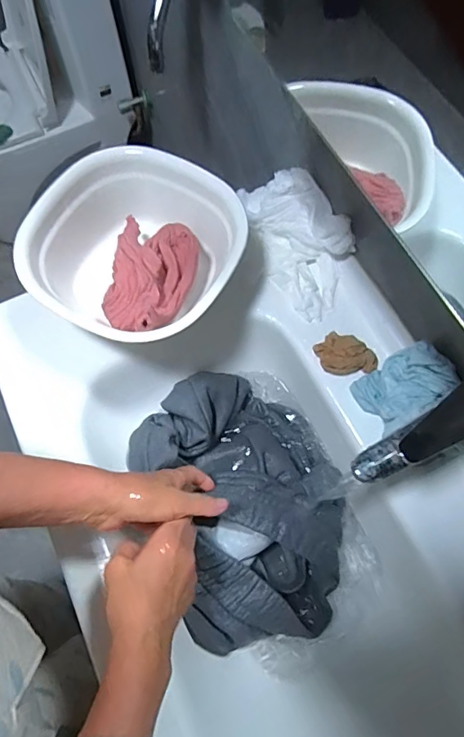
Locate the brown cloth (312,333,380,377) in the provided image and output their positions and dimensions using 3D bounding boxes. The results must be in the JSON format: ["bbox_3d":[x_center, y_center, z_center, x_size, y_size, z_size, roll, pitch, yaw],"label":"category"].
[{"bbox_3d":[0.139,-0.016,0.566,0.076,0.031,0.042,12,69,5],"label":"brown cloth"}]

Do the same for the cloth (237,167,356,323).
[{"bbox_3d":[0.095,-0.172,0.624,0.113,0.035,0.210,-25,78,22],"label":"cloth"}]

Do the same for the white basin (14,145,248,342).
[{"bbox_3d":[-0.109,-0.141,0.584,0.232,0.121,0.219,0,69,0],"label":"white basin"}]

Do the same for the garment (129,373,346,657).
[{"bbox_3d":[0.018,0.151,0.567,0.224,0.075,0.318,-22,70,-8],"label":"garment"}]

